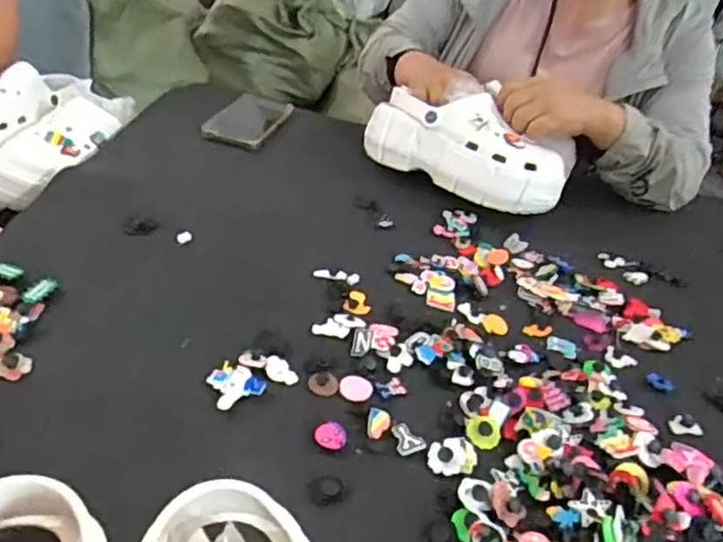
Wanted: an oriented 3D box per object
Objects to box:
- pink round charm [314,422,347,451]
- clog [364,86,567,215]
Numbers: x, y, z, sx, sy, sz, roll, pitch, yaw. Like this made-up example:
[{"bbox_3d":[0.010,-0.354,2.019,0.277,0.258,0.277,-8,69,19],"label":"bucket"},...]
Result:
[{"bbox_3d":[-0.022,0.122,0.497,0.023,0.009,0.019,13,34,8],"label":"pink round charm"},{"bbox_3d":[0.126,-0.155,0.825,0.250,0.092,0.094,27,37,21],"label":"clog"}]

